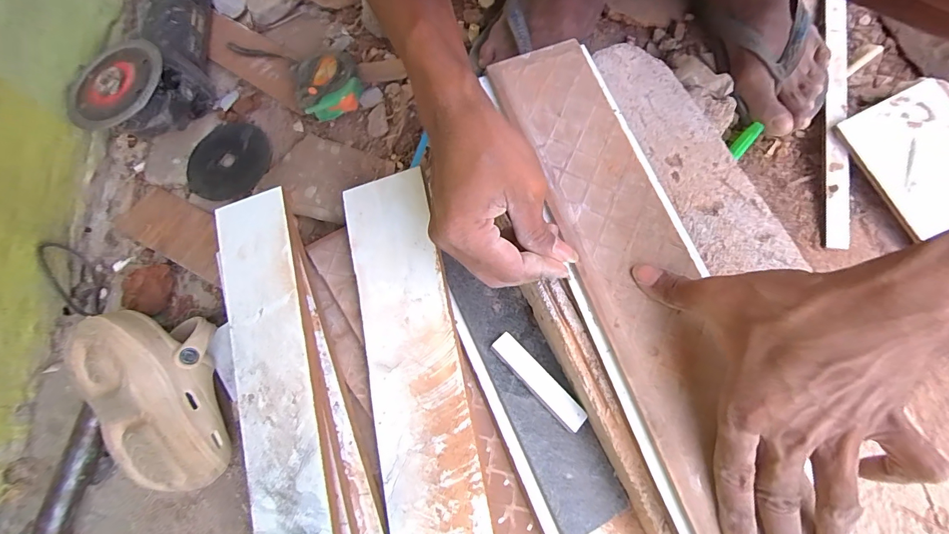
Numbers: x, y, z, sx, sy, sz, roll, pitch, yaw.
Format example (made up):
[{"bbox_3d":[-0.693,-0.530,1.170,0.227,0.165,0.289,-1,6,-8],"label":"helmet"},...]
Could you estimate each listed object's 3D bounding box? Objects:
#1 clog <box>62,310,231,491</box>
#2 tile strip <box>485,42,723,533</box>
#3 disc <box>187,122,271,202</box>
[{"bbox_3d":[-0.258,0.105,0.344,0.081,0.075,0.154,-21,98,19],"label":"clog"},{"bbox_3d":[0.131,0.044,0.277,0.087,0.011,0.477,-18,74,-4],"label":"tile strip"},{"bbox_3d":[-0.274,-0.117,0.455,0.090,0.006,0.100,-6,68,1],"label":"disc"}]

